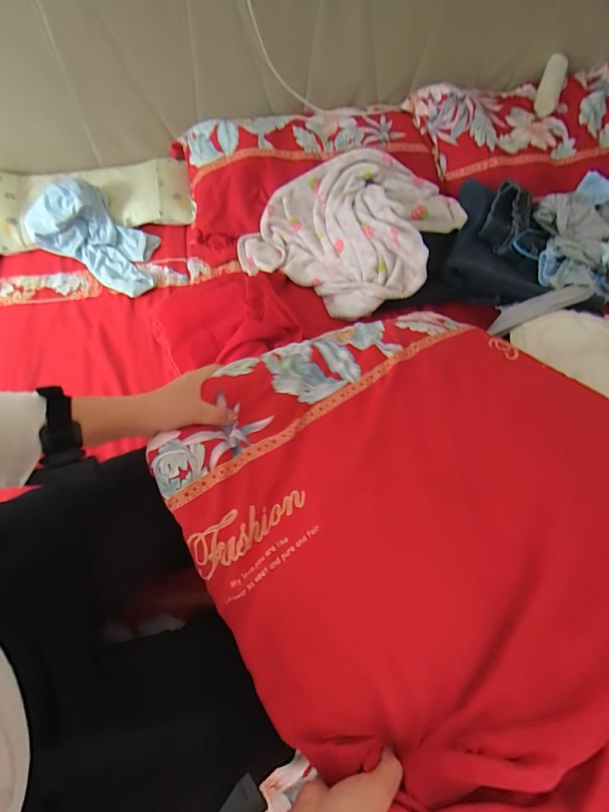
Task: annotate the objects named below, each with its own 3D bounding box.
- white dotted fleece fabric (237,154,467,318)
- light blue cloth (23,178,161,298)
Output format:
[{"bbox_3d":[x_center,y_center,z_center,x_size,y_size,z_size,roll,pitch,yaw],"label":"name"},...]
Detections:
[{"bbox_3d":[0.103,-0.412,0.816,0.423,0.142,0.370,33,71,15],"label":"white dotted fleece fabric"},{"bbox_3d":[-0.491,-0.412,0.870,0.338,0.127,0.181,27,69,13],"label":"light blue cloth"}]

